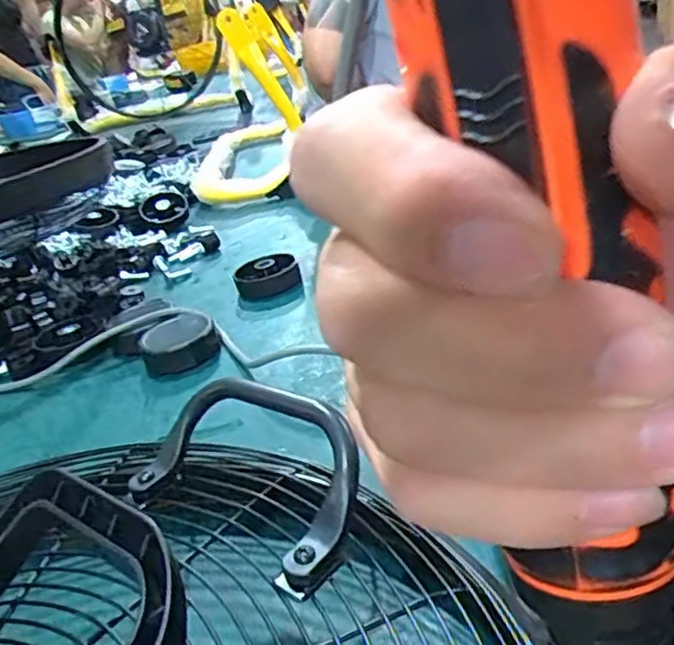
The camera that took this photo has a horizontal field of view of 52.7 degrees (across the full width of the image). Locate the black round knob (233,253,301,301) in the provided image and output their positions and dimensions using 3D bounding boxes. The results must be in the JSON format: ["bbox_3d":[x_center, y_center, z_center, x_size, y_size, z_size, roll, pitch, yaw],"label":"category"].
[{"bbox_3d":[-0.071,-0.046,0.682,0.062,0.028,0.054,-15,26,-7],"label":"black round knob"}]

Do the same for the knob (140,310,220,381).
[{"bbox_3d":[-0.137,0.016,0.584,0.060,0.025,0.068,-20,27,-17],"label":"knob"}]

